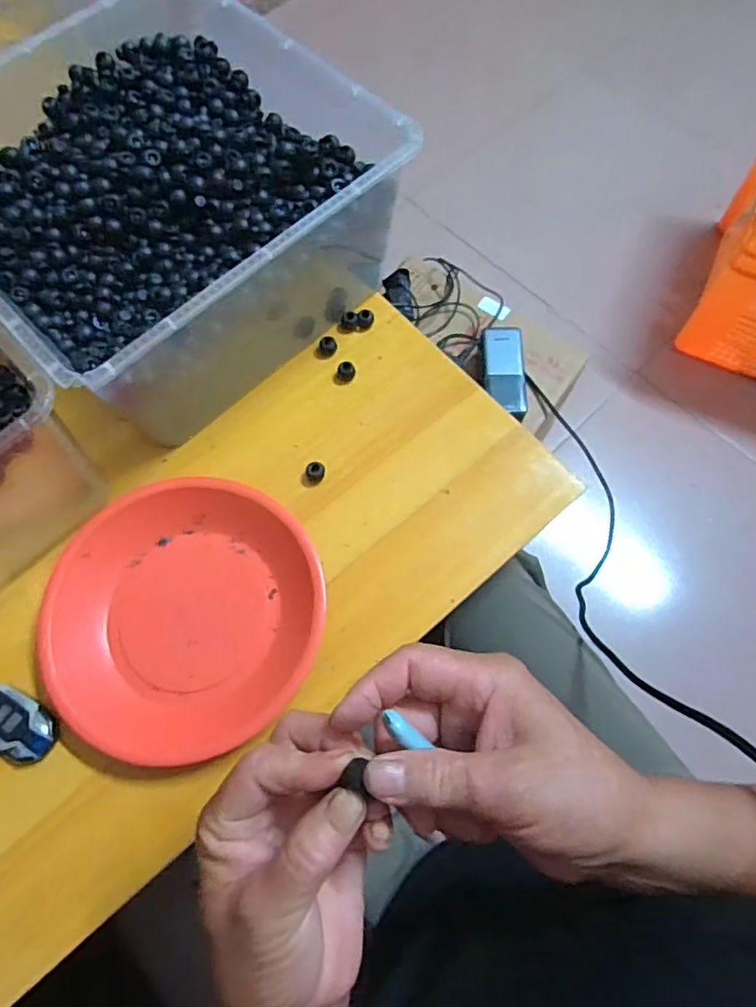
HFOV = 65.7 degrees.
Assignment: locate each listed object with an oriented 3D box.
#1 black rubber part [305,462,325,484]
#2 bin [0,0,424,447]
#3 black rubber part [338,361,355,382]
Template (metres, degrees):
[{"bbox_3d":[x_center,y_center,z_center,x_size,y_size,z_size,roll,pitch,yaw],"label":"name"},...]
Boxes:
[{"bbox_3d":[-0.049,-0.026,0.465,0.014,0.009,0.016,38,74,15],"label":"black rubber part"},{"bbox_3d":[-0.167,-0.230,0.474,0.295,0.141,0.290,-42,74,-14],"label":"bin"},{"bbox_3d":[-0.027,-0.112,0.496,0.014,0.009,0.014,0,69,1],"label":"black rubber part"}]

